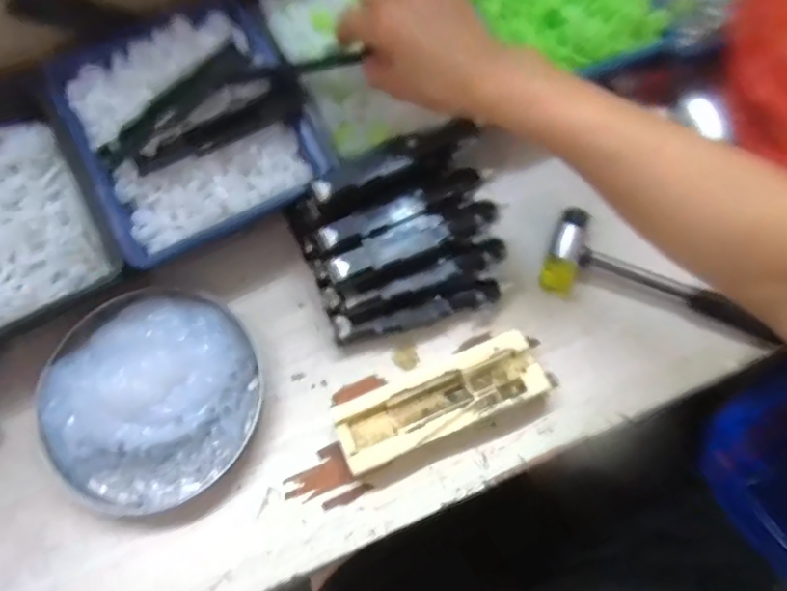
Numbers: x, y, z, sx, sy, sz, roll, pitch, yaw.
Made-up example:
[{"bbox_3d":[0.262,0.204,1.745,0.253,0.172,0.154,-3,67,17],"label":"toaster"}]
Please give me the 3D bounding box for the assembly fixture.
[{"bbox_3d":[0.030,0.070,0.386,0.137,0.023,0.047,-22,72,-8],"label":"assembly fixture"}]

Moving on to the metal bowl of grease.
[{"bbox_3d":[-0.161,0.065,0.386,0.134,0.031,0.141,0,70,0],"label":"metal bowl of grease"}]

